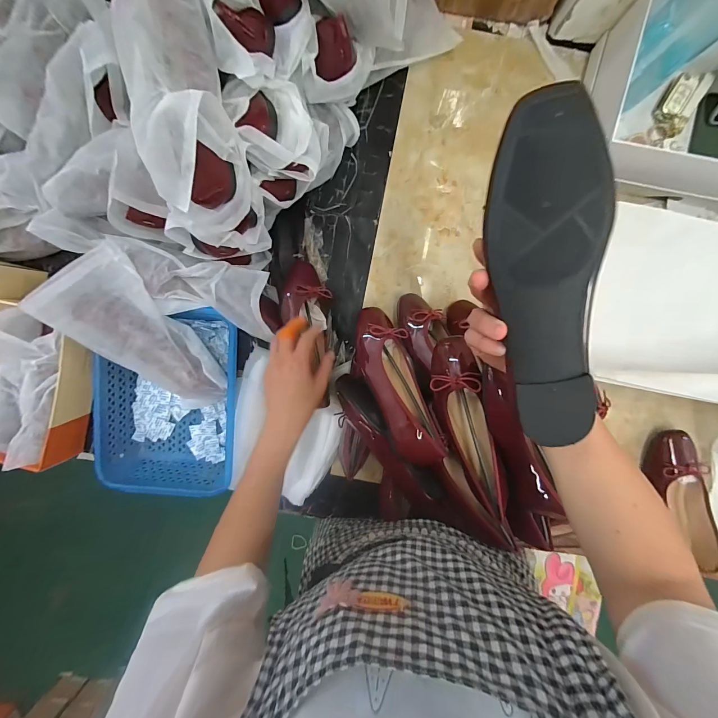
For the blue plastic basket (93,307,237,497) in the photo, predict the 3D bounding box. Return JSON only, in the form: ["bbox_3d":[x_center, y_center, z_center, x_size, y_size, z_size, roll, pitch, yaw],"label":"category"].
[{"bbox_3d":[-0.329,0.074,0.587,0.234,0.088,0.320,5,97,1],"label":"blue plastic basket"}]

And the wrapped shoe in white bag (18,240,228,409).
[{"bbox_3d":[-0.347,-0.021,0.533,0.149,0.081,0.291,-31,124,5],"label":"wrapped shoe in white bag"}]

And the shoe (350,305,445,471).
[{"bbox_3d":[0.054,0.039,0.505,0.088,0.053,0.252,-22,81,4],"label":"shoe"}]

